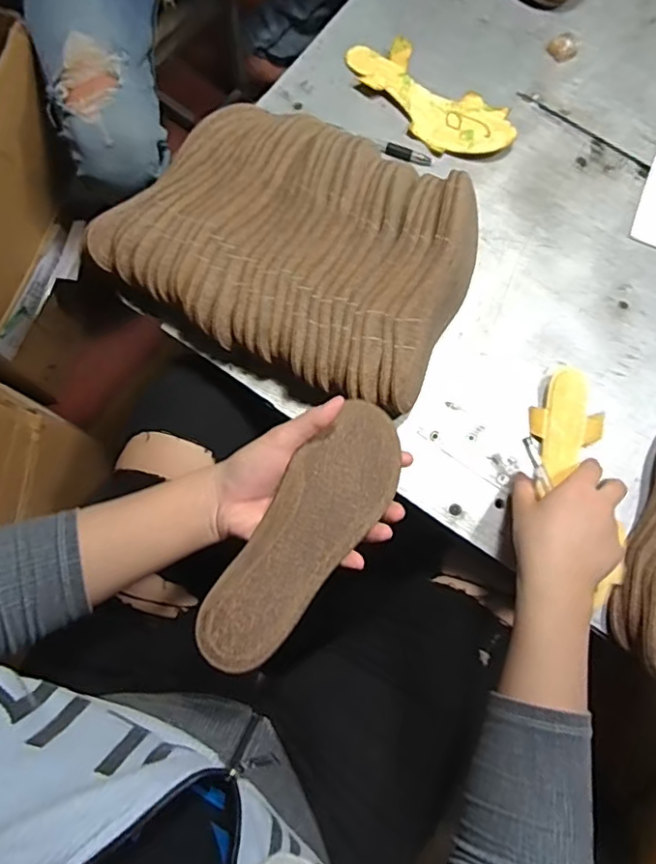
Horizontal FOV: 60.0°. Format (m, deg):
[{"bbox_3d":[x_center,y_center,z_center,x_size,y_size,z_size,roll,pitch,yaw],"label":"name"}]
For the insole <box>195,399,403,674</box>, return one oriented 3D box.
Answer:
[{"bbox_3d":[-0.014,0.069,0.424,0.070,0.021,0.223,36,69,9],"label":"insole"}]

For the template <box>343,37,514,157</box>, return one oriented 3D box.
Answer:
[{"bbox_3d":[0.108,-0.362,0.617,0.201,0.020,0.080,35,79,8],"label":"template"}]

